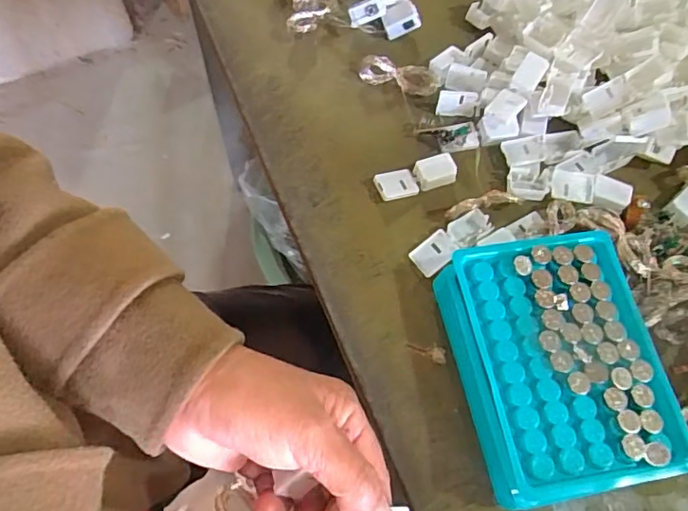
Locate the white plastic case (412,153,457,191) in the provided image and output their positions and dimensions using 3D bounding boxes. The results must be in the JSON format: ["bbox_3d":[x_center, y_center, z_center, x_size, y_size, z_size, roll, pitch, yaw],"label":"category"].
[{"bbox_3d":[0.060,-0.055,0.352,0.025,0.013,0.018,-18,68,-9],"label":"white plastic case"}]

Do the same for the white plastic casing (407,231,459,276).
[{"bbox_3d":[0.057,-0.002,0.332,0.028,0.008,0.020,-34,71,-15],"label":"white plastic casing"}]

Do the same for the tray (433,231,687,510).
[{"bbox_3d":[0.114,0.058,0.293,0.098,0.036,0.131,-9,66,-5],"label":"tray"}]

